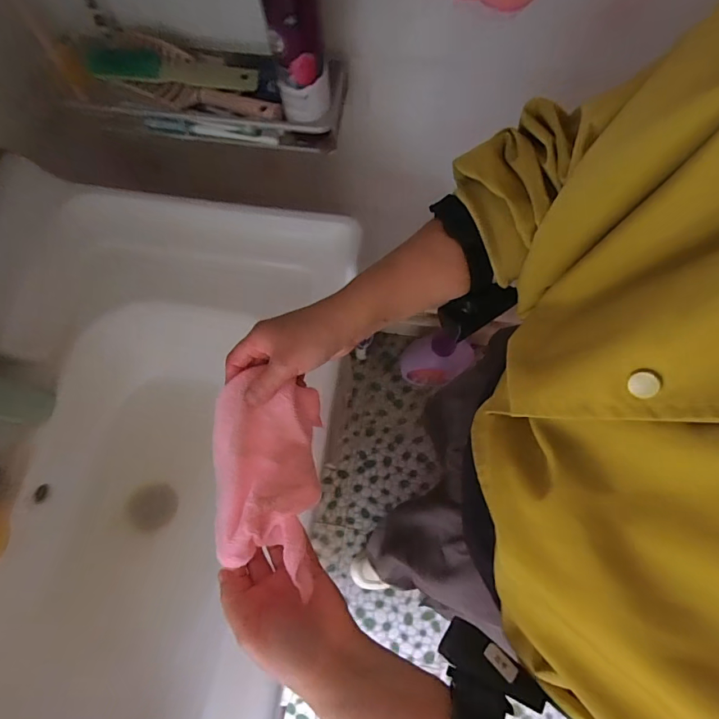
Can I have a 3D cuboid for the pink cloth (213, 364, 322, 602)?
[{"bbox_3d":[-0.078,0.091,0.348,0.087,0.046,0.147,-4,71,0],"label":"pink cloth"}]

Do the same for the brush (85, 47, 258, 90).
[{"bbox_3d":[-0.242,-0.372,0.553,0.221,0.025,0.040,5,71,3],"label":"brush"}]

